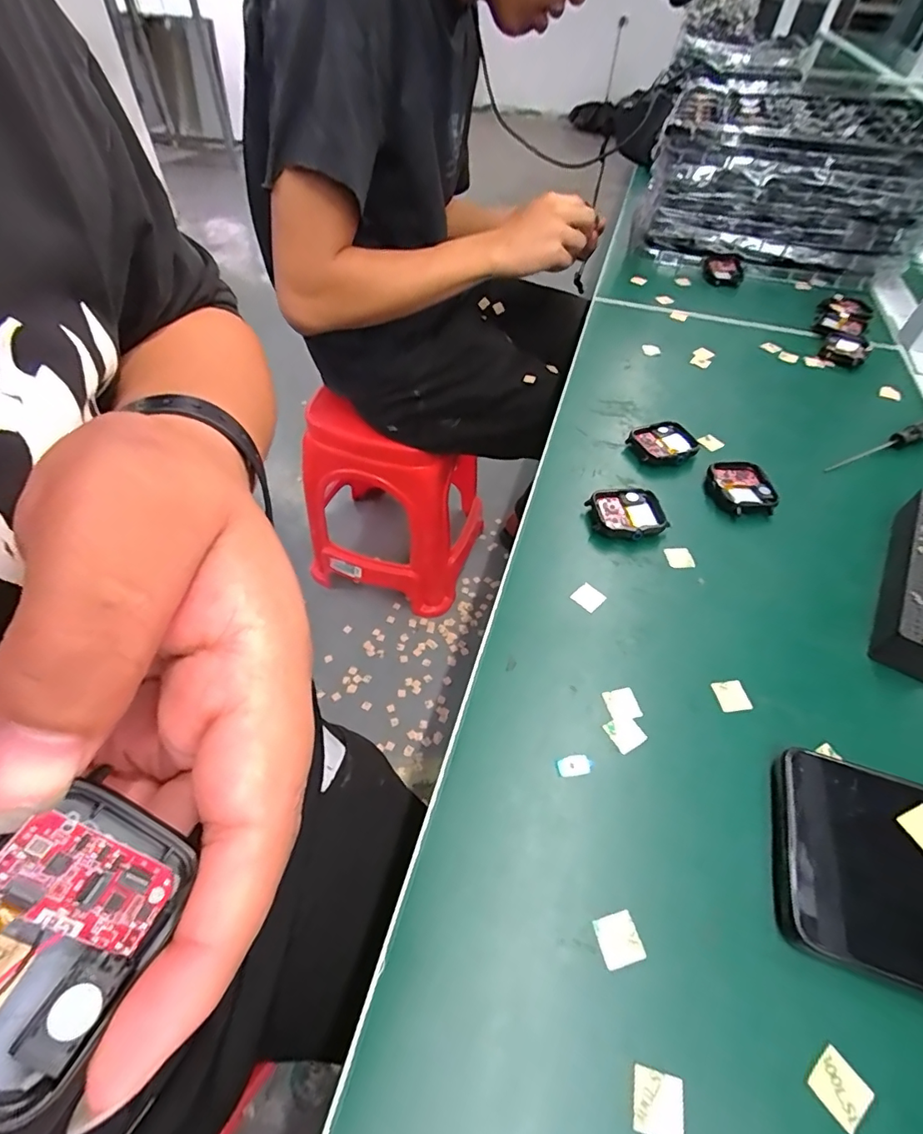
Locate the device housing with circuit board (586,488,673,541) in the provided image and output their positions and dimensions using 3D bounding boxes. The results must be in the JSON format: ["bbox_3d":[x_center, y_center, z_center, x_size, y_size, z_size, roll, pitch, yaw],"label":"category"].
[{"bbox_3d":[0.107,-0.034,0.328,0.045,0.011,0.041,0,50,0],"label":"device housing with circuit board"}]

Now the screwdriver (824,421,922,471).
[{"bbox_3d":[0.328,-0.095,0.382,0.125,0.012,0.011,-20,53,-16],"label":"screwdriver"}]

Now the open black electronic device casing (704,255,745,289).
[{"bbox_3d":[0.299,-0.338,0.576,0.040,0.014,0.068,14,52,7],"label":"open black electronic device casing"}]

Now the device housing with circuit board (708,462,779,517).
[{"bbox_3d":[0.190,-0.052,0.346,0.039,0.015,0.044,-4,52,-7],"label":"device housing with circuit board"}]

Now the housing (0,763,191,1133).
[{"bbox_3d":[-0.074,0.064,0.087,0.036,0.010,0.043,43,57,-14],"label":"housing"}]

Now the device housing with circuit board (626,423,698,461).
[{"bbox_3d":[0.150,-0.090,0.372,0.043,0.012,0.036,-11,53,-12],"label":"device housing with circuit board"}]

